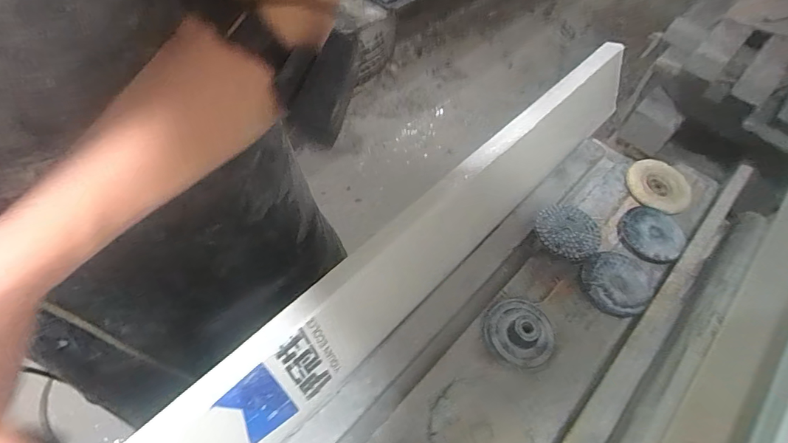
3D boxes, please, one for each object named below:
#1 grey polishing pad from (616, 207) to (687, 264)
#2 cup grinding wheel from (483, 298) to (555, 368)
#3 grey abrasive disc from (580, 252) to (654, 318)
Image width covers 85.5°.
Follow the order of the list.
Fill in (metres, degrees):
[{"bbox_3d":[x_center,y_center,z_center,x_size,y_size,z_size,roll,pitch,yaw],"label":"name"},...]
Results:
[{"bbox_3d":[0.321,0.013,0.530,0.072,0.022,0.075,-35,65,-25],"label":"grey polishing pad"},{"bbox_3d":[0.135,0.116,0.455,0.073,0.027,0.069,2,56,-3],"label":"cup grinding wheel"},{"bbox_3d":[0.260,0.069,0.488,0.079,0.029,0.072,-25,61,-20],"label":"grey abrasive disc"}]

